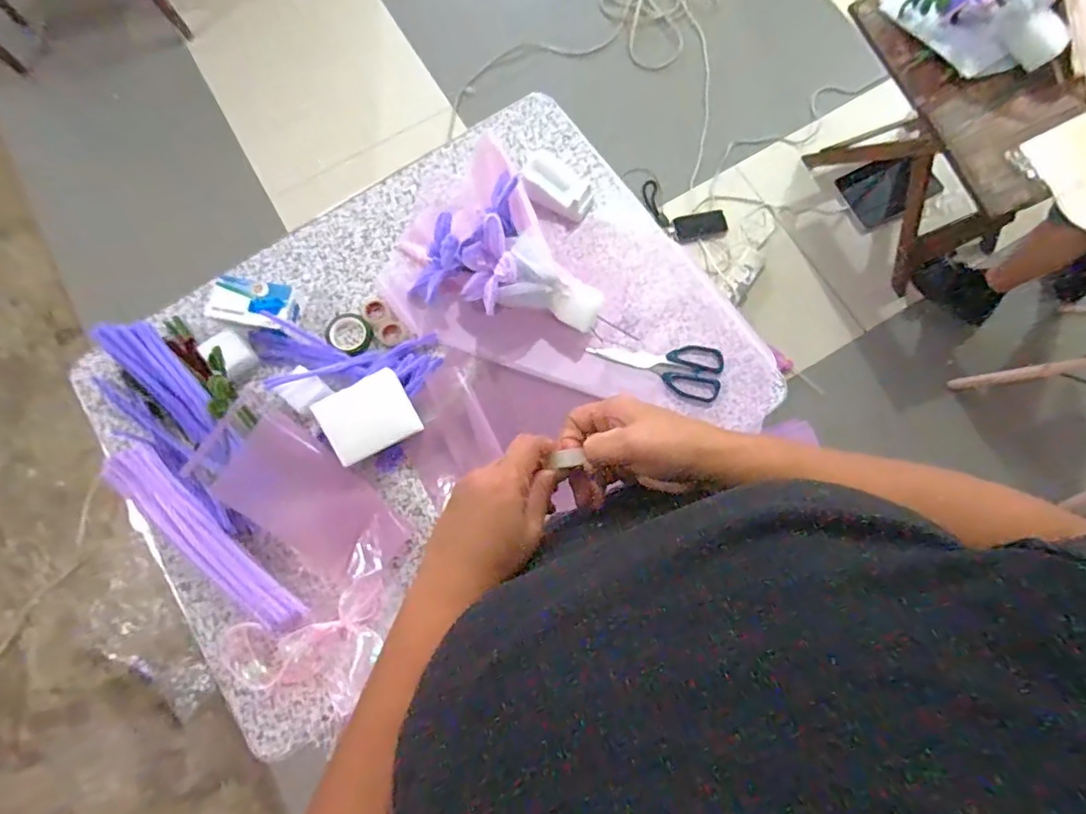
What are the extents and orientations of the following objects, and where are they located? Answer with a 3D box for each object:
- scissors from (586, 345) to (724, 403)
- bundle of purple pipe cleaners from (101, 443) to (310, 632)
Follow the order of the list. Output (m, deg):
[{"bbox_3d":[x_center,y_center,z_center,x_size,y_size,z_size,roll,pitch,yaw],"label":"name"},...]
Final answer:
[{"bbox_3d":[0.153,-0.055,0.753,0.175,0.020,0.078,11,80,1],"label":"scissors"},{"bbox_3d":[-0.414,0.160,0.669,0.305,0.029,0.065,40,79,10],"label":"bundle of purple pipe cleaners"}]

